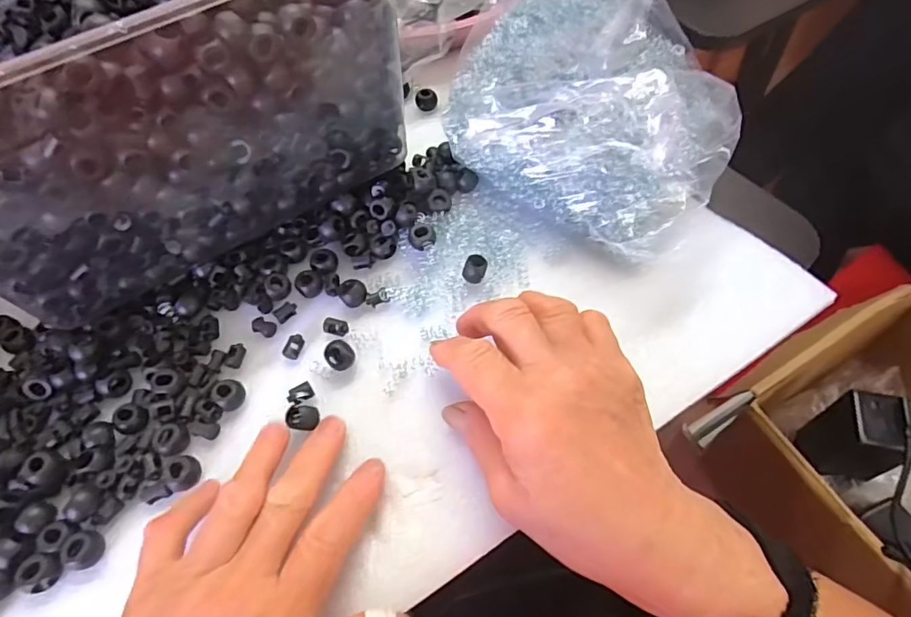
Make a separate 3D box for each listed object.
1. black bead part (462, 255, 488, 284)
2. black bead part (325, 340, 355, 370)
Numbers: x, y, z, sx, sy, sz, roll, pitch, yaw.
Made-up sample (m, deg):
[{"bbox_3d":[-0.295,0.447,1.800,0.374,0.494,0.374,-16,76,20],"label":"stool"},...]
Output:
[{"bbox_3d":[0.012,-0.024,0.333,0.013,0.011,0.016,18,61,15],"label":"black bead part"},{"bbox_3d":[-0.066,0.028,0.308,0.016,0.016,0.014,-27,59,-12],"label":"black bead part"}]

